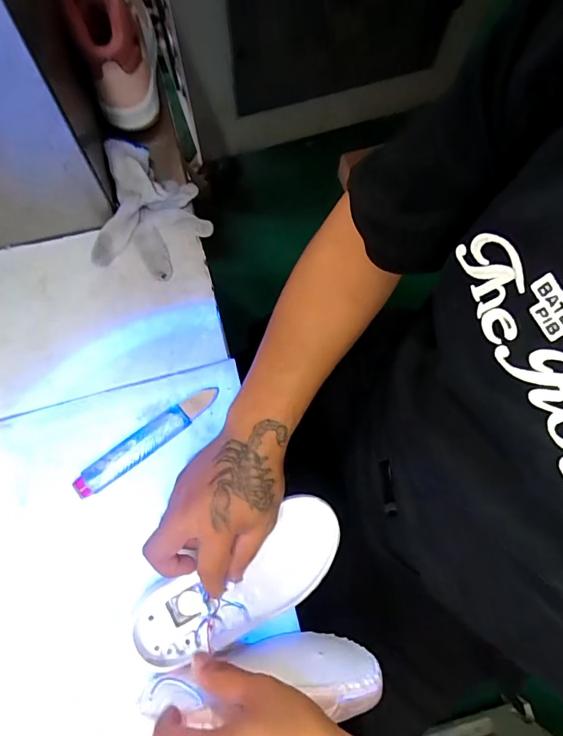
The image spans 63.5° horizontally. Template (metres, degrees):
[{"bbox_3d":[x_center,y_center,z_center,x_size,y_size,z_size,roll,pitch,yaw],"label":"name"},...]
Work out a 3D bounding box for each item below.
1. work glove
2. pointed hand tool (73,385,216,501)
[{"bbox_3d":[-0.145,-0.186,0.527,0.123,0.036,0.167,3,73,-1],"label":"work glove"},{"bbox_3d":[-0.135,0.073,0.461,0.162,0.015,0.026,-37,78,-12],"label":"pointed hand tool"}]

